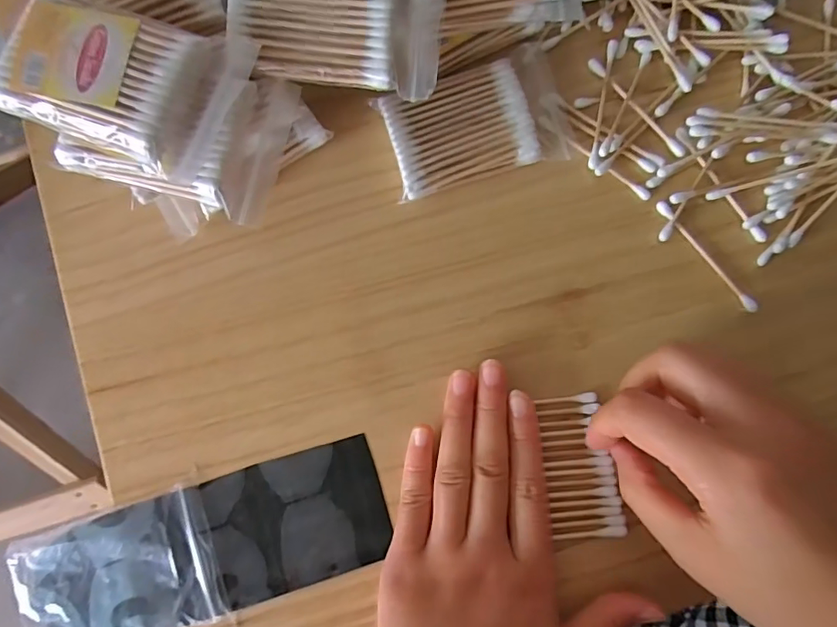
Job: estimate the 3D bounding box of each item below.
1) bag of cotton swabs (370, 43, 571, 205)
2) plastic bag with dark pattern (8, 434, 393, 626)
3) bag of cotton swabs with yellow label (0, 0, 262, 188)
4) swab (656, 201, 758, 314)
[{"bbox_3d":[0.029,-0.100,0.264,0.089,0.012,0.060,-16,84,-1],"label":"bag of cotton swabs"},{"bbox_3d":[-0.105,0.114,0.248,0.178,0.006,0.061,-16,84,-1],"label":"plastic bag with dark pattern"},{"bbox_3d":[-0.116,-0.096,0.205,0.084,0.017,0.063,21,82,5],"label":"bag of cotton swabs with yellow label"},{"bbox_3d":[0.146,-0.029,0.262,0.006,0.004,0.072,-40,85,-4],"label":"swab"}]

